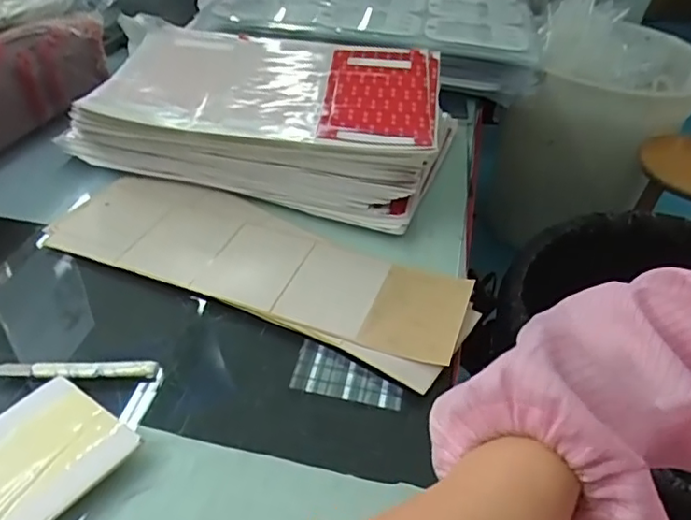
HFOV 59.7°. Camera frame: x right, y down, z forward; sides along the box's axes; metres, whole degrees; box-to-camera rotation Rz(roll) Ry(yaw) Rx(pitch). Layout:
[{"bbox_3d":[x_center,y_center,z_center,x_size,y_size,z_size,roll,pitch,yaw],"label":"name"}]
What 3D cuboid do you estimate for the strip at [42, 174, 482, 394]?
[{"bbox_3d":[-0.070,-0.002,0.482,0.339,0.013,0.115,19,42,16],"label":"strip"}]

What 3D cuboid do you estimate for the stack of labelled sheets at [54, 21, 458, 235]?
[{"bbox_3d":[-0.069,-0.150,0.601,0.338,0.071,0.245,10,41,6],"label":"stack of labelled sheets"}]

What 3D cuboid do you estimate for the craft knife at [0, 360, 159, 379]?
[{"bbox_3d":[-0.180,0.072,0.393,0.112,0.007,0.013,1,41,-4],"label":"craft knife"}]

